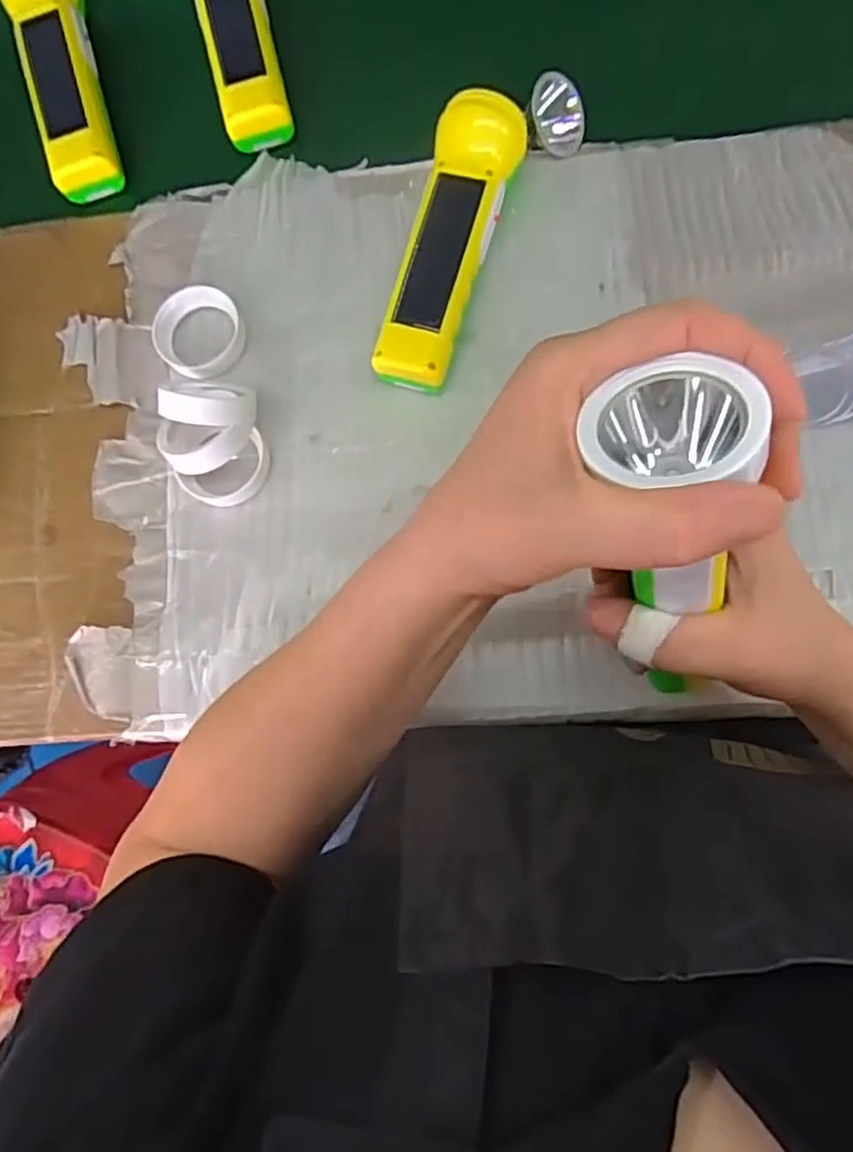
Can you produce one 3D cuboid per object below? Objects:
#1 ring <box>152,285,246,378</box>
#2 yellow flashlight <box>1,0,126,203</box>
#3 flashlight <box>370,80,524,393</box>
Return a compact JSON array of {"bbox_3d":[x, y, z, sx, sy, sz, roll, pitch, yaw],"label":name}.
[{"bbox_3d":[-0.138,-0.148,0.425,0.052,0.014,0.053,-1,80,6],"label":"ring"},{"bbox_3d":[-0.227,-0.314,0.435,0.043,0.033,0.146,-13,84,4],"label":"yellow flashlight"},{"bbox_3d":[0.014,-0.183,0.399,0.049,0.043,0.163,15,86,8],"label":"flashlight"}]

